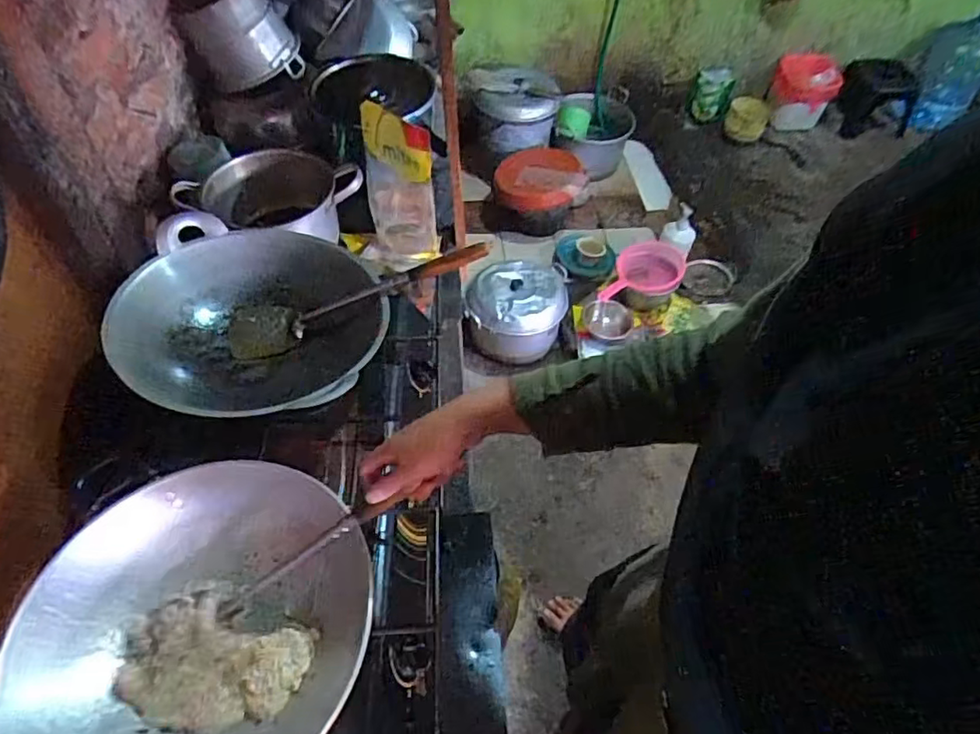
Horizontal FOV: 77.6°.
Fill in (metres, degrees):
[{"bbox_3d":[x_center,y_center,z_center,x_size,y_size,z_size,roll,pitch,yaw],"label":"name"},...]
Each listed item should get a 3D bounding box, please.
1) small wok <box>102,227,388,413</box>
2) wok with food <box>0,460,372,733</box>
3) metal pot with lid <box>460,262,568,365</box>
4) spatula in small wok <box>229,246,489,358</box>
[{"bbox_3d":[-0.323,-0.056,0.861,0.324,0.133,0.331,0,53,0],"label":"small wok"},{"bbox_3d":[-0.303,0.269,0.611,0.307,0.096,0.331,0,53,0],"label":"wok with food"},{"bbox_3d":[0.080,-0.172,1.796,0.289,0.199,0.245,0,53,0],"label":"metal pot with lid"},{"bbox_3d":[-0.194,-0.102,0.878,0.398,0.059,0.082,-17,51,14],"label":"spatula in small wok"}]

